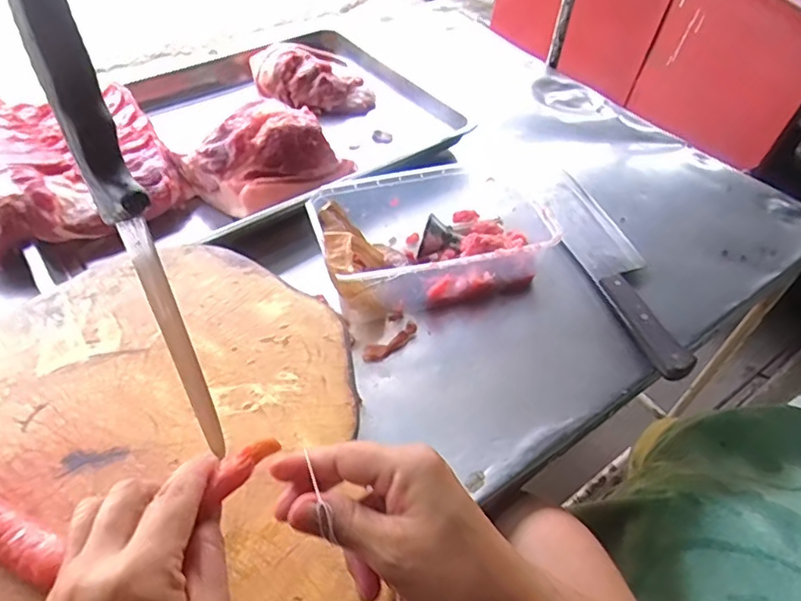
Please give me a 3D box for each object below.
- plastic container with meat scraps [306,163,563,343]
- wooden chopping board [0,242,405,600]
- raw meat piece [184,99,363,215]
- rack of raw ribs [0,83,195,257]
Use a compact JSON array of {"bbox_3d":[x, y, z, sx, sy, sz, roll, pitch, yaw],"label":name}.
[{"bbox_3d":[0.032,-0.070,0.652,0.256,0.090,0.170,-13,51,-16],"label":"plastic container with meat scraps"},{"bbox_3d":[-0.216,0.104,0.391,0.392,0.036,0.373,-19,53,-21],"label":"wooden chopping board"},{"bbox_3d":[-0.162,-0.177,0.717,0.172,0.092,0.123,-34,60,-30],"label":"raw meat piece"},{"bbox_3d":[-0.438,-0.167,0.690,0.287,0.067,0.253,-26,56,-26],"label":"rack of raw ribs"}]

